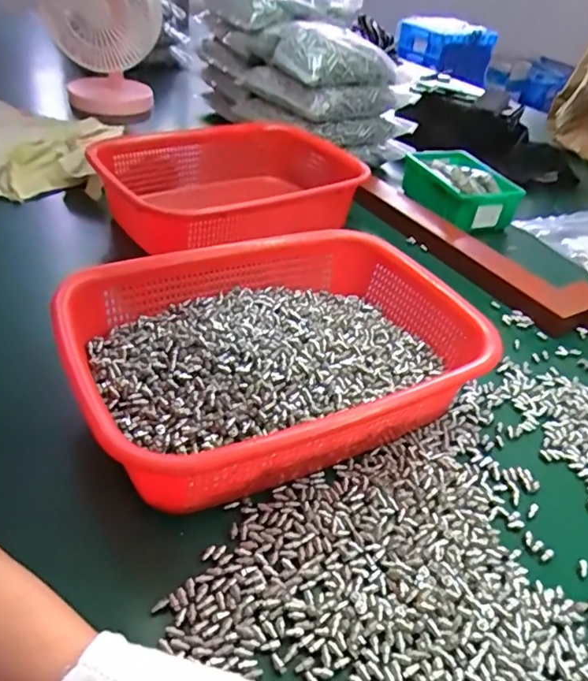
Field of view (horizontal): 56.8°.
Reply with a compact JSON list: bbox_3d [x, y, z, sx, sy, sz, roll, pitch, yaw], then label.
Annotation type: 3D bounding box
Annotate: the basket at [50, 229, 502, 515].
[{"bbox_3d":[-0.010,0.007,0.401,0.282,0.065,0.207,-14,42,-25],"label":"basket"}]

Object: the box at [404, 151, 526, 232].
[{"bbox_3d":[0.218,-0.204,0.734,0.111,0.054,0.147,-10,41,-20],"label":"box"}]

